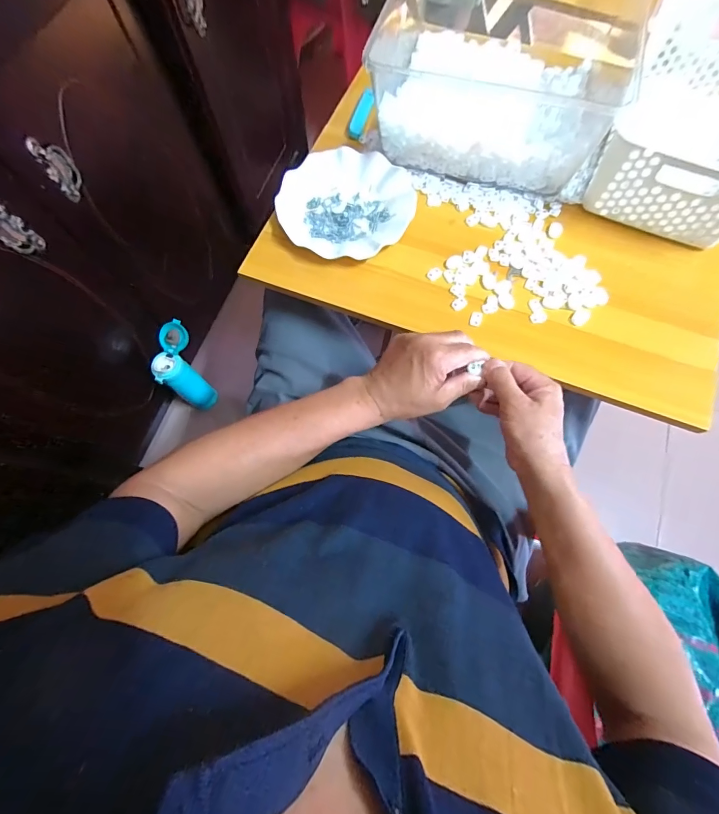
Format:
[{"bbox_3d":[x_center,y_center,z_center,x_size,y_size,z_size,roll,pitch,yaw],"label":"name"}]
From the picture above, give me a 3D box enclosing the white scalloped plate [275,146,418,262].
[{"bbox_3d":[-0.019,-0.282,0.534,0.174,0.021,0.177,0,71,1],"label":"white scalloped plate"}]

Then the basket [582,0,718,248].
[{"bbox_3d":[0.454,-0.370,0.515,0.204,0.099,0.312,25,73,9],"label":"basket"}]

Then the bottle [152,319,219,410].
[{"bbox_3d":[-0.387,-0.081,0.877,0.111,0.221,0.087,-42,75,-13],"label":"bottle"}]

